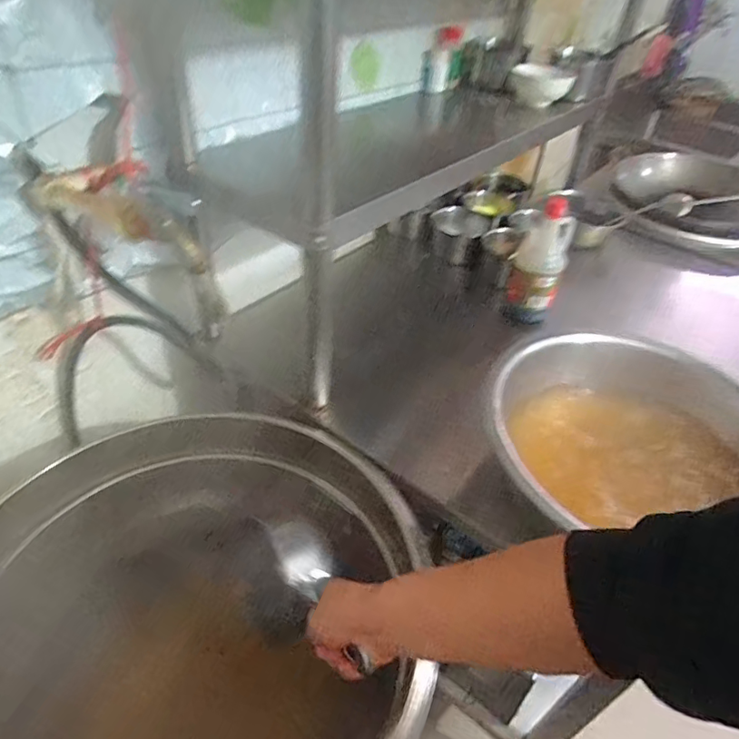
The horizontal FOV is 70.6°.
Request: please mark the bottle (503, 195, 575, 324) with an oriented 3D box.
[{"bbox_3d":[0.306,-0.187,0.937,0.090,0.216,0.077,19,43,14],"label":"bottle"}]

